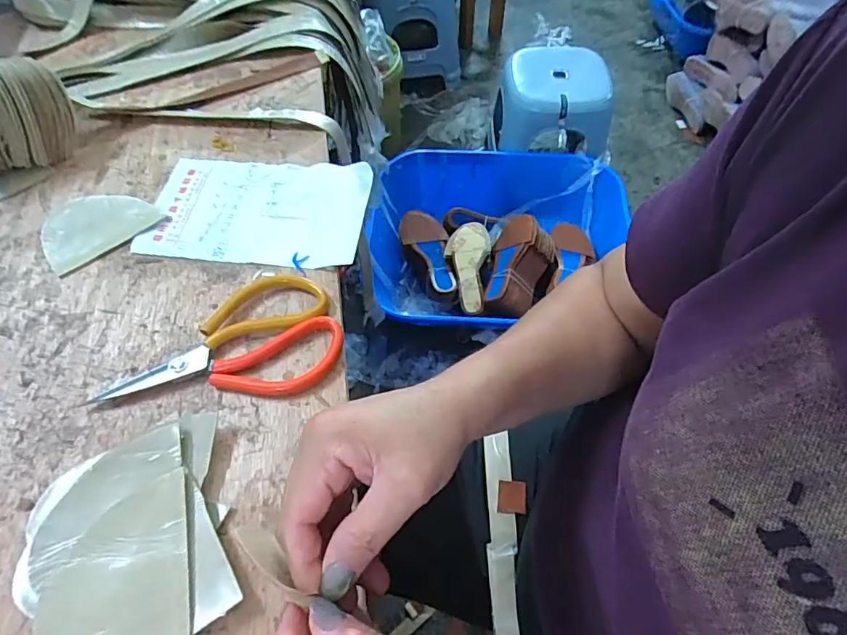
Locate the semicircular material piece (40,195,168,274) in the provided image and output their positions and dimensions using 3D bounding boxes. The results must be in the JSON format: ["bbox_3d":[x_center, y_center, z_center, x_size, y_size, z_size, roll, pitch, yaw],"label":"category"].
[{"bbox_3d":[-0.309,-0.092,0.481,0.101,0.006,0.077,-35,63,-19],"label":"semicircular material piece"}]

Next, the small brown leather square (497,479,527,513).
[{"bbox_3d":[0.080,0.162,0.460,0.025,0.004,0.028,3,58,4],"label":"small brown leather square"}]

